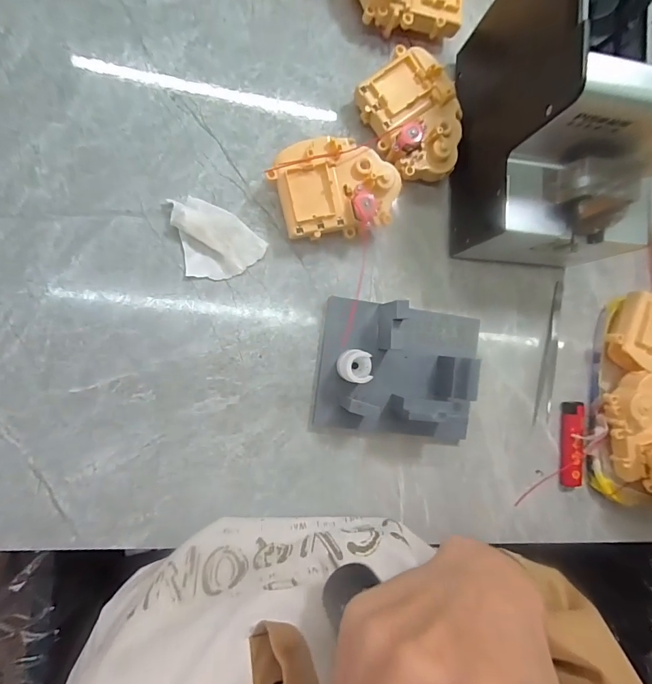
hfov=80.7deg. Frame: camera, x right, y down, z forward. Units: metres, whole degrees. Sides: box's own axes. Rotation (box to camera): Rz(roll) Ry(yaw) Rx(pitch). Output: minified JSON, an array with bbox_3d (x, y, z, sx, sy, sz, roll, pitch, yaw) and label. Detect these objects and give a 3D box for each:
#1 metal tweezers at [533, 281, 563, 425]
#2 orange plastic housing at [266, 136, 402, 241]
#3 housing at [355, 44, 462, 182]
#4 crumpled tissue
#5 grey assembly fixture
[{"bbox_3d":[0.214,0.010,0.362,0.014,0.007,0.133,8,88,-11],"label":"metal tweezers"},{"bbox_3d":[0.009,-0.122,0.312,0.098,0.037,0.075,-22,93,-10],"label":"orange plastic housing"},{"bbox_3d":[0.073,-0.186,0.324,0.099,0.039,0.075,43,82,-8],"label":"housing"},{"bbox_3d":[-0.084,-0.084,0.305,0.063,0.015,0.063,-14,92,-11],"label":"crumpled tissue"},{"bbox_3d":[0.068,0.024,0.321,0.144,0.040,0.118,8,88,-11],"label":"grey assembly fixture"}]

